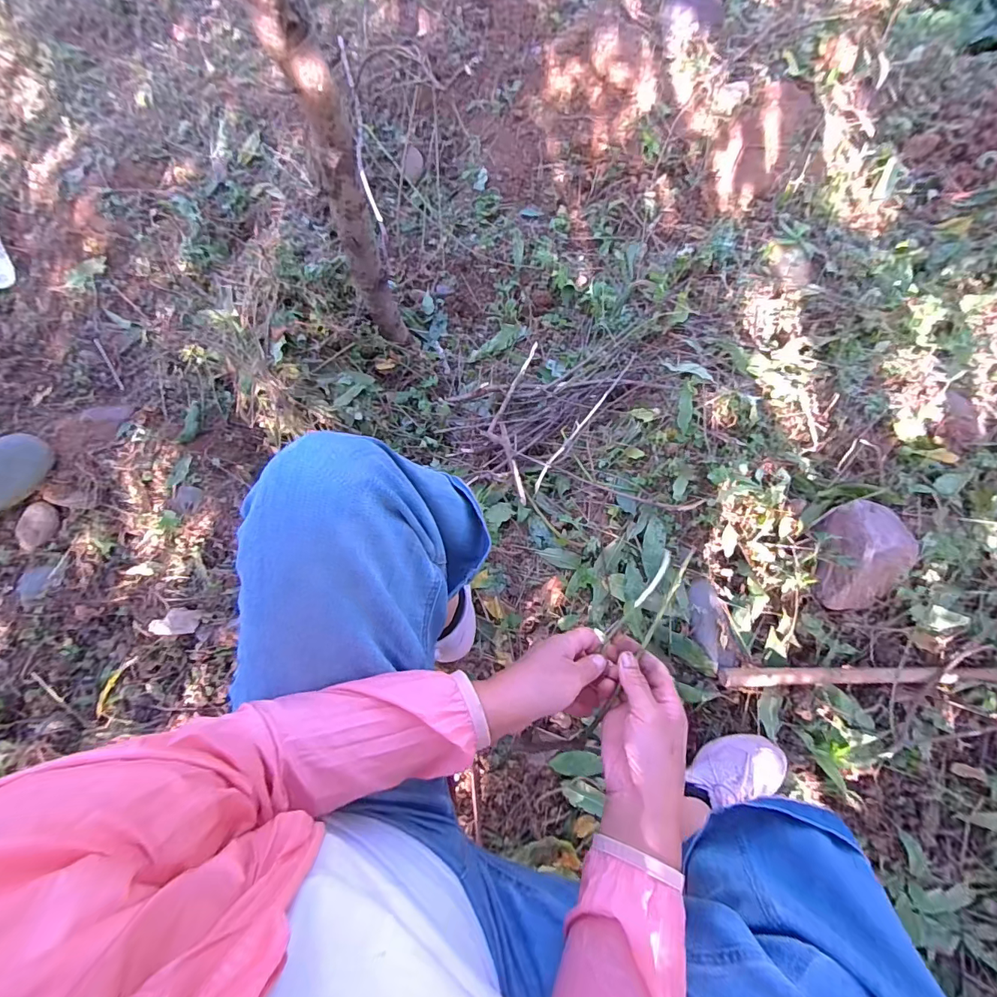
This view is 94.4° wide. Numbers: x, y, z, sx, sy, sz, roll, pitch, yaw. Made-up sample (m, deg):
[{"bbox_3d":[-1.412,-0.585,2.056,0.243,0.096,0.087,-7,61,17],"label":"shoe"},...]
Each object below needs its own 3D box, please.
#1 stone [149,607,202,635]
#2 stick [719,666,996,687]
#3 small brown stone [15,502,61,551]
[{"bbox_3d":[-0.529,0.202,0.757,0.073,0.012,0.041,-3,78,1],"label":"stone"},{"bbox_3d":[0.617,0.271,0.700,0.538,0.028,0.027,0,75,0],"label":"stick"},{"bbox_3d":[-0.793,0.048,0.794,0.051,0.022,0.080,10,75,3],"label":"small brown stone"}]

